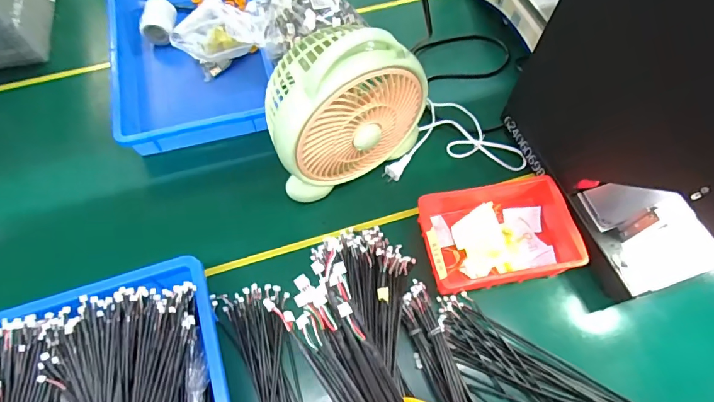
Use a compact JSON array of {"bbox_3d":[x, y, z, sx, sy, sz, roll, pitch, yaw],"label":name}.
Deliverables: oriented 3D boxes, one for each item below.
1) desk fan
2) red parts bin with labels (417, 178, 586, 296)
[{"bbox_3d":[-0.017,-0.118,0.563,0.207,0.225,0.116,-34,69,-16],"label":"desk fan"},{"bbox_3d":[0.188,0.040,0.589,0.201,0.052,0.143,-8,64,-5],"label":"red parts bin with labels"}]

